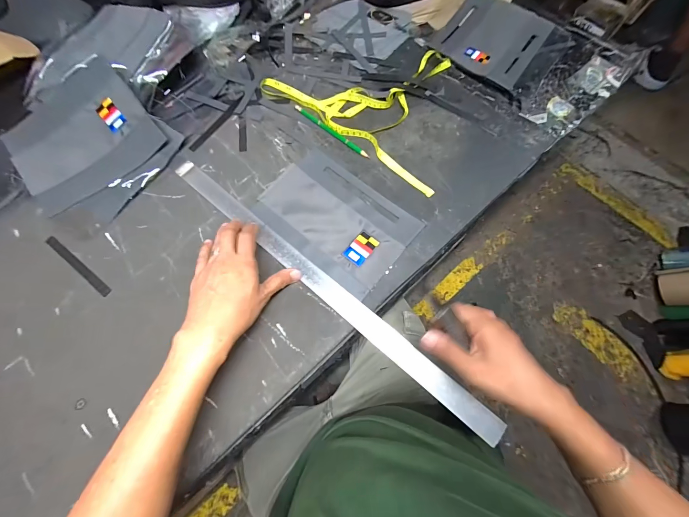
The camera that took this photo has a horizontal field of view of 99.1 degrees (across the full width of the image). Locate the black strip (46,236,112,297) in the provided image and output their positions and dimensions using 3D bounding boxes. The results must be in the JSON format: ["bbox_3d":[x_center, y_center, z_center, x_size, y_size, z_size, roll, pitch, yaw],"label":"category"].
[{"bbox_3d":[-0.381,0.011,0.421,0.136,0.005,0.013,36,74,13],"label":"black strip"}]

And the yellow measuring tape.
[{"bbox_3d":[0.072,-0.301,0.522,0.357,0.013,0.267,37,75,13],"label":"yellow measuring tape"}]

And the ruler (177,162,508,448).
[{"bbox_3d":[-0.043,0.028,0.408,0.575,0.006,0.028,39,80,15],"label":"ruler"}]

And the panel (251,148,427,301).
[{"bbox_3d":[-0.012,-0.063,0.439,0.219,0.005,0.151,37,74,15],"label":"panel"}]

